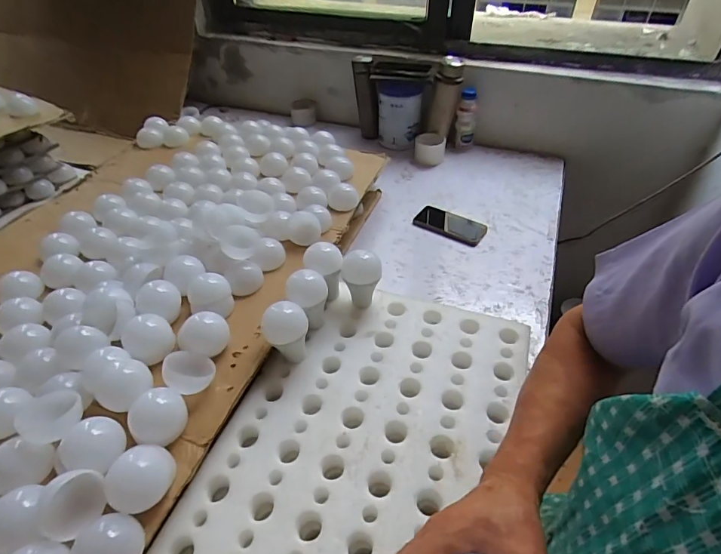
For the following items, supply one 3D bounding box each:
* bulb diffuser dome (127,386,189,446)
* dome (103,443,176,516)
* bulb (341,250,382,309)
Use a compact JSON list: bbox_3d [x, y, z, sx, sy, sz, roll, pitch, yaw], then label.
[{"bbox_3d":[-0.253,0.177,0.532,0.067,0.049,0.065,-1,43,1],"label":"bulb diffuser dome"},{"bbox_3d":[-0.247,0.221,0.472,0.057,0.039,0.069,20,48,22],"label":"dome"},{"bbox_3d":[0.002,0.008,0.685,0.063,0.087,0.055,-5,42,-2],"label":"bulb"}]

